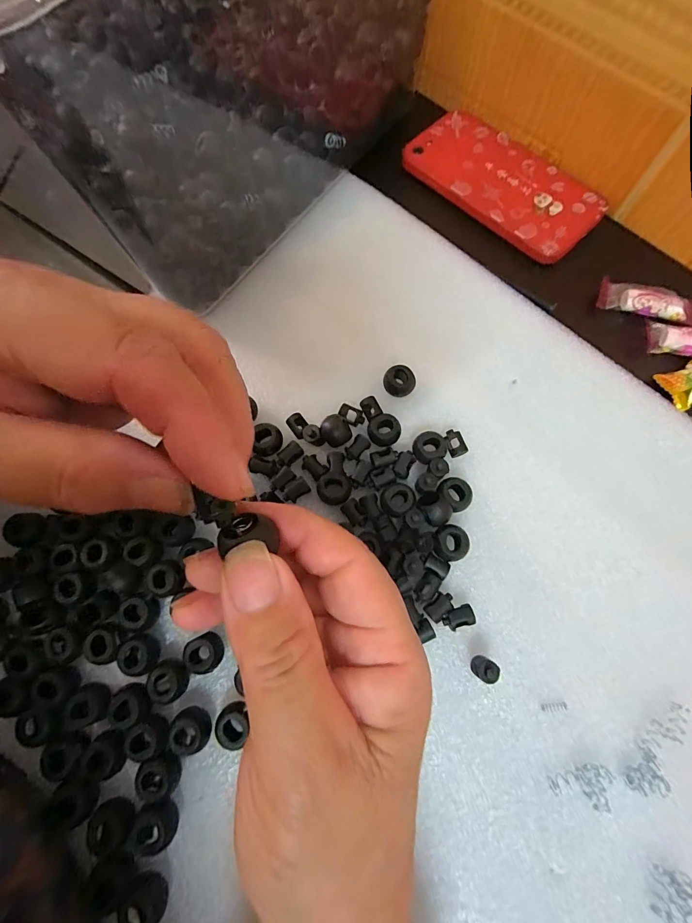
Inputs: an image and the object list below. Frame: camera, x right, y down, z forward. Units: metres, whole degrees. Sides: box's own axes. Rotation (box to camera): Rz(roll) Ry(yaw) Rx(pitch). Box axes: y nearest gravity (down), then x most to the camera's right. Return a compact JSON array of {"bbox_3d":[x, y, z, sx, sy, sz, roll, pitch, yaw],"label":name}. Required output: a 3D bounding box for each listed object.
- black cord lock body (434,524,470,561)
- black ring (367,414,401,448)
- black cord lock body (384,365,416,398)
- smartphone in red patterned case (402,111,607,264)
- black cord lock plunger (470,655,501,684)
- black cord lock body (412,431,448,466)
[{"bbox_3d":[0.053,0.041,0.192,0.017,0.012,0.017,0,73,0],"label":"black cord lock body"},{"bbox_3d":[0.021,-0.017,0.209,0.017,0.010,0.015,-11,73,-3],"label":"black ring"},{"bbox_3d":[0.031,-0.045,0.218,0.018,0.011,0.014,15,74,5],"label":"black cord lock body"},{"bbox_3d":[0.110,-0.201,0.273,0.069,0.008,0.138,-42,77,-11],"label":"smartphone in red patterned case"},{"bbox_3d":[0.064,0.095,0.175,0.008,0.014,0.009,25,75,8],"label":"black cord lock plunger"},{"bbox_3d":[0.045,-0.007,0.207,0.018,0.012,0.016,-26,75,-7],"label":"black cord lock body"}]

